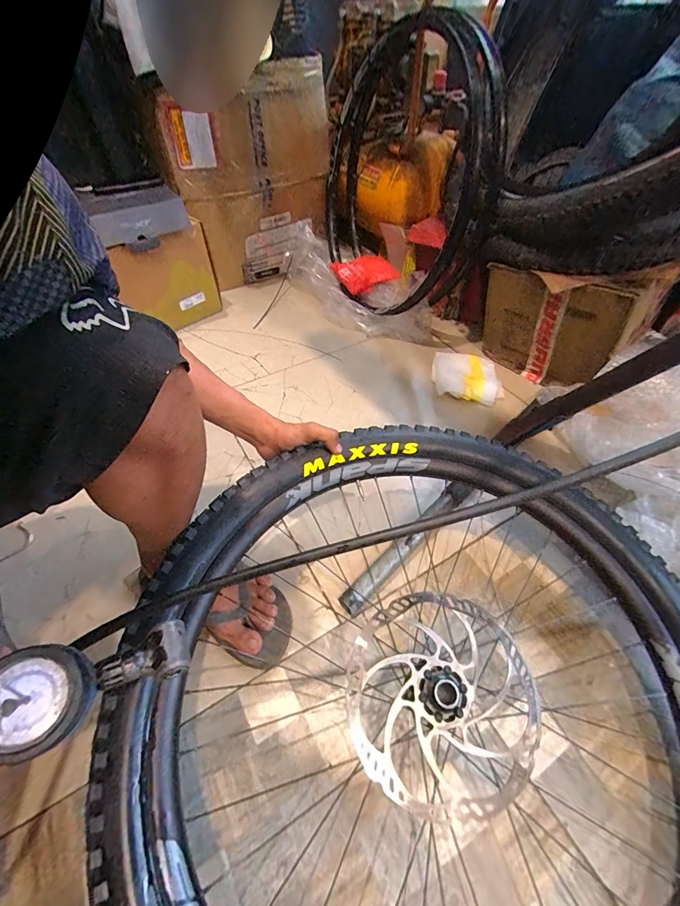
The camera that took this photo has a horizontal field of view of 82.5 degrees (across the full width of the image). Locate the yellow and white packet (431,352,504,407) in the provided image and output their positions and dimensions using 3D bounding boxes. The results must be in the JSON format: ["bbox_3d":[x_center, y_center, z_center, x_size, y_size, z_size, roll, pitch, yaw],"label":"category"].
[{"bbox_3d":[0.296,-0.176,0.901,0.159,0.055,0.132,10,51,11],"label":"yellow and white packet"}]

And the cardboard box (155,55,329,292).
[{"bbox_3d":[-0.213,-0.707,1.050,0.418,0.469,0.075,-21,53,-15],"label":"cardboard box"}]

